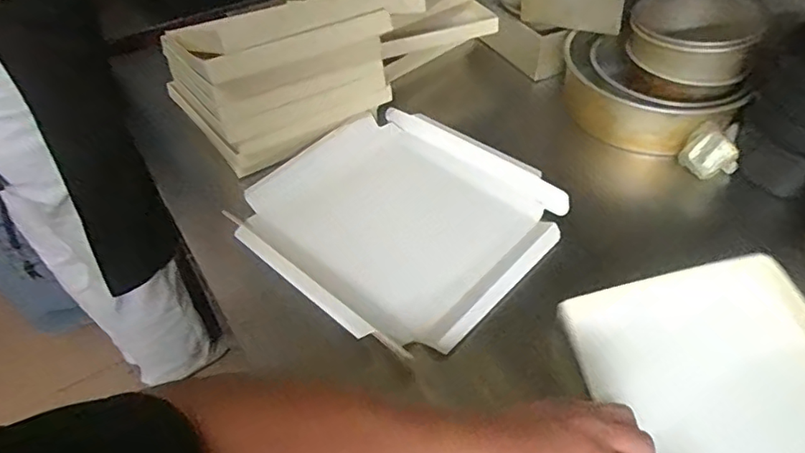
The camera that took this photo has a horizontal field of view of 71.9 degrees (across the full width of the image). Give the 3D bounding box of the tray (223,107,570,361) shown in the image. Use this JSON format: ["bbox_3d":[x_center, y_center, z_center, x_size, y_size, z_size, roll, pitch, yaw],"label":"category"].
[{"bbox_3d":[-0.003,-0.015,0.681,0.329,0.060,0.323,34,57,28],"label":"tray"}]

